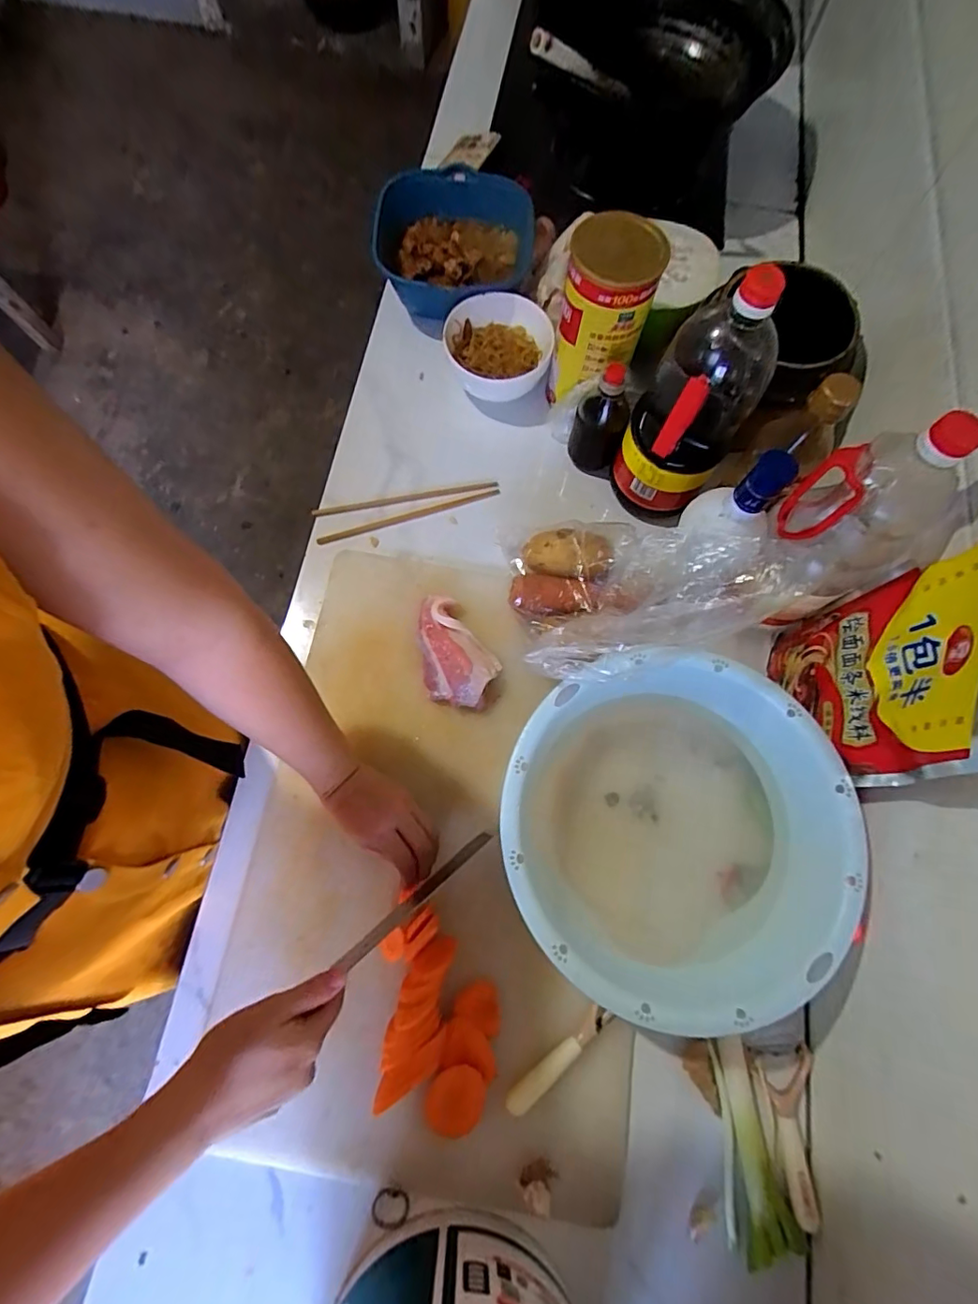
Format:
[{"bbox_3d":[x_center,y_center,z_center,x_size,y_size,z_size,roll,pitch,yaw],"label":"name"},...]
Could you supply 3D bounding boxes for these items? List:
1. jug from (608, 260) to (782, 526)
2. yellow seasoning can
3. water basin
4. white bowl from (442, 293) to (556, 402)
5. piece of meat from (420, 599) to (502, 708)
[{"bbox_3d":[0.219,-0.265,0.562,0.111,0.266,0.117,32,76,9],"label":"jug"},{"bbox_3d":[0.134,-0.397,0.624,0.098,0.168,0.109,12,74,2],"label":"yellow seasoning can"},{"bbox_3d":[0.173,0.166,0.506,0.311,0.104,0.299,0,74,0],"label":"water basin"},{"bbox_3d":[0.013,-0.400,0.713,0.139,0.080,0.142,0,74,0],"label":"white bowl"},{"bbox_3d":[-0.047,0.003,0.597,0.081,0.032,0.128,-35,77,-10],"label":"piece of meat"}]

